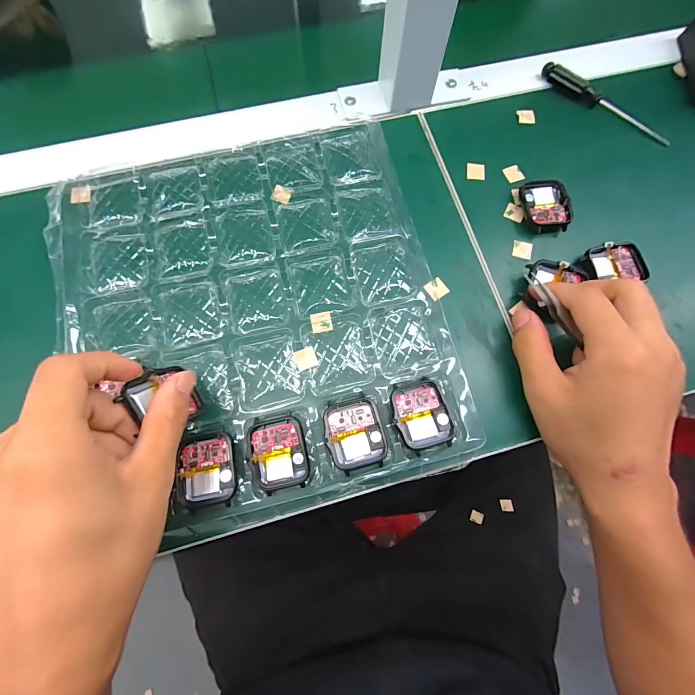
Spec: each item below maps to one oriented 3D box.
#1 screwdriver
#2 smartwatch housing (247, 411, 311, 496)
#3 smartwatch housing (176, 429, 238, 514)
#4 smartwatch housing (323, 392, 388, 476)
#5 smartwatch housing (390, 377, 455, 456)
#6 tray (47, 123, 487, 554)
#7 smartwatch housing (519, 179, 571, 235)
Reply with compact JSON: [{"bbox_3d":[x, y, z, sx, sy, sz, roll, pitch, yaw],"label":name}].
[{"bbox_3d":[0.238,-0.225,0.310,0.130,0.014,0.012,34,77,7],"label":"screwdriver"},{"bbox_3d":[-0.046,0.069,0.222,0.038,0.009,0.046,-13,76,-5],"label":"smartwatch housing"},{"bbox_3d":[-0.091,0.080,0.220,0.035,0.004,0.045,-7,75,-3],"label":"smartwatch housing"},{"bbox_3d":[0.005,0.058,0.227,0.037,0.007,0.046,-14,76,-5],"label":"smartwatch housing"},{"bbox_3d":[0.051,0.046,0.230,0.036,0.006,0.046,-16,76,-5],"label":"smartwatch housing"},{"bbox_3d":[-0.067,-0.031,0.250,0.257,0.013,0.286,-14,76,-5],"label":"tray"},{"bbox_3d":[0.164,-0.116,0.281,0.036,0.013,0.044,-4,75,-2],"label":"smartwatch housing"}]

